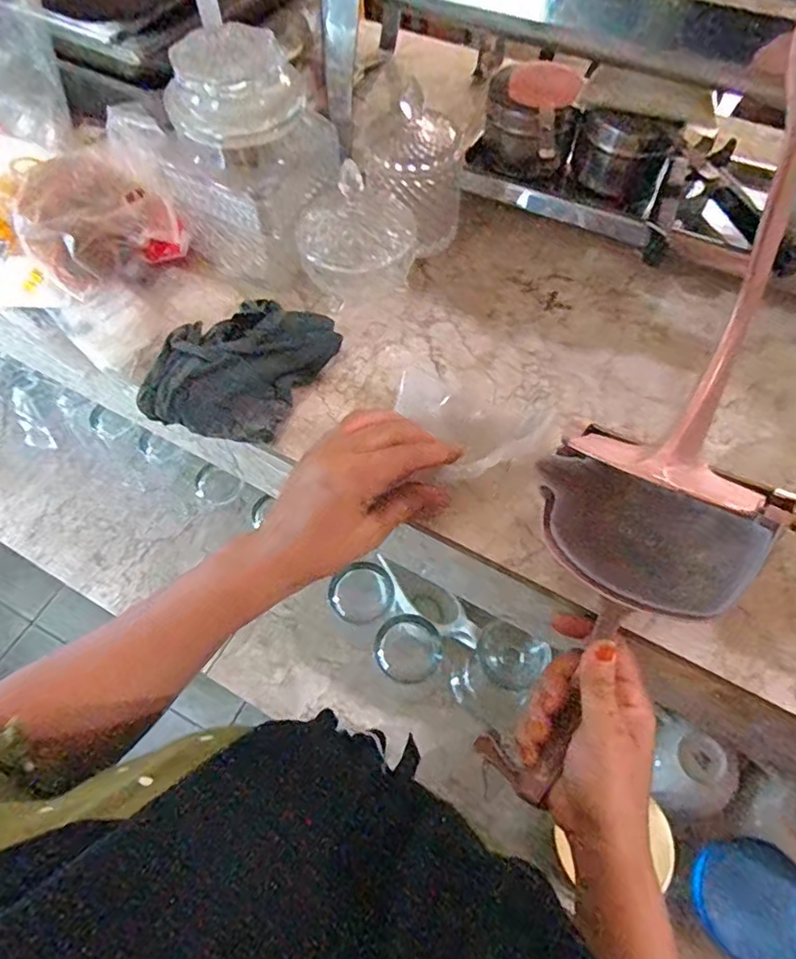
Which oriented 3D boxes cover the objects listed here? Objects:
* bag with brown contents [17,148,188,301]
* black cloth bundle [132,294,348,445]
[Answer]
[{"bbox_3d":[-0.264,-0.223,0.497,0.109,0.062,0.110,41,69,20],"label":"bag with brown contents"},{"bbox_3d":[-0.122,-0.091,0.451,0.102,0.032,0.136,24,64,13],"label":"black cloth bundle"}]

